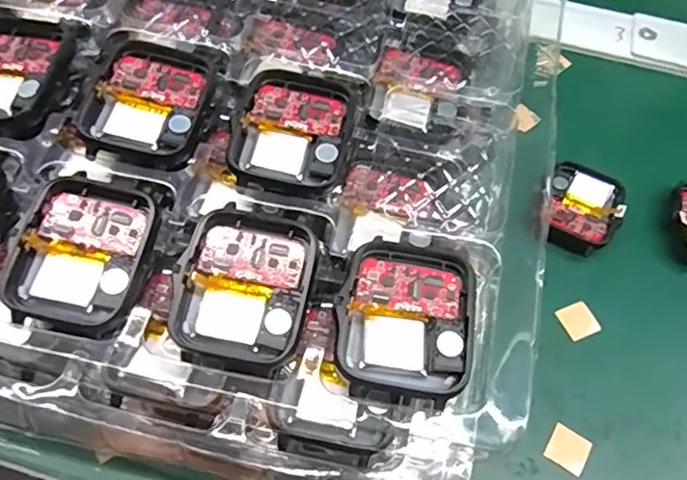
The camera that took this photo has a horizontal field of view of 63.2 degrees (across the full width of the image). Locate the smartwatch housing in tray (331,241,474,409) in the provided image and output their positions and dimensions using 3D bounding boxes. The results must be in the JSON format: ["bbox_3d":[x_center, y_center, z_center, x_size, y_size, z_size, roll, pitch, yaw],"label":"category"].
[{"bbox_3d":[0.018,0.022,0.160,0.038,0.007,0.045,11,62,4],"label":"smartwatch housing in tray"}]

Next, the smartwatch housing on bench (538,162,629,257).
[{"bbox_3d":[0.116,-0.015,0.274,0.036,0.010,0.046,24,63,11],"label":"smartwatch housing on bench"}]

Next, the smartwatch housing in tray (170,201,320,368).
[{"bbox_3d":[-0.028,0.013,0.163,0.038,0.009,0.043,13,62,5],"label":"smartwatch housing in tray"}]

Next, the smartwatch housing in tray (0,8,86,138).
[{"bbox_3d":[-0.115,-0.059,0.193,0.042,0.005,0.048,15,61,6],"label":"smartwatch housing in tray"}]

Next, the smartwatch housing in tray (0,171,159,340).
[{"bbox_3d":[-0.076,0.003,0.166,0.038,0.010,0.045,14,62,6],"label":"smartwatch housing in tray"}]

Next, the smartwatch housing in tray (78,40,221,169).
[{"bbox_3d":[-0.064,-0.048,0.188,0.039,0.005,0.046,13,61,4],"label":"smartwatch housing in tray"}]

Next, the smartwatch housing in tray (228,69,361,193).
[{"bbox_3d":[-0.016,-0.037,0.188,0.037,0.008,0.043,13,61,5],"label":"smartwatch housing in tray"}]

